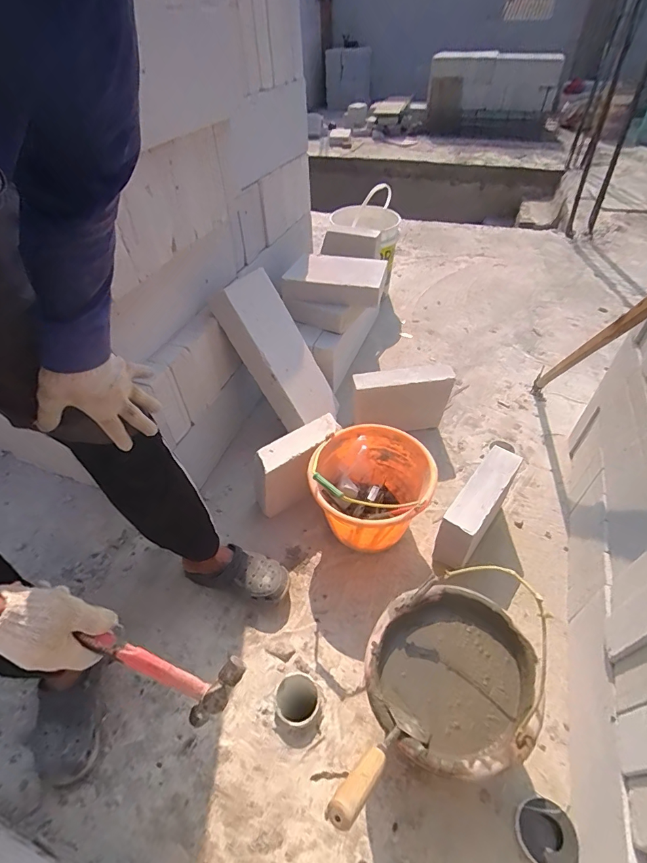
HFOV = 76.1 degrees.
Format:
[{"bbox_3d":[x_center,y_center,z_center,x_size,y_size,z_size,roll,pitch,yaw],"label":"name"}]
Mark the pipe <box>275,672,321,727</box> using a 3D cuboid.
[{"bbox_3d":[-0.052,0.519,0.806,0.087,0.030,0.087,-2,46,2],"label":"pipe"}]

